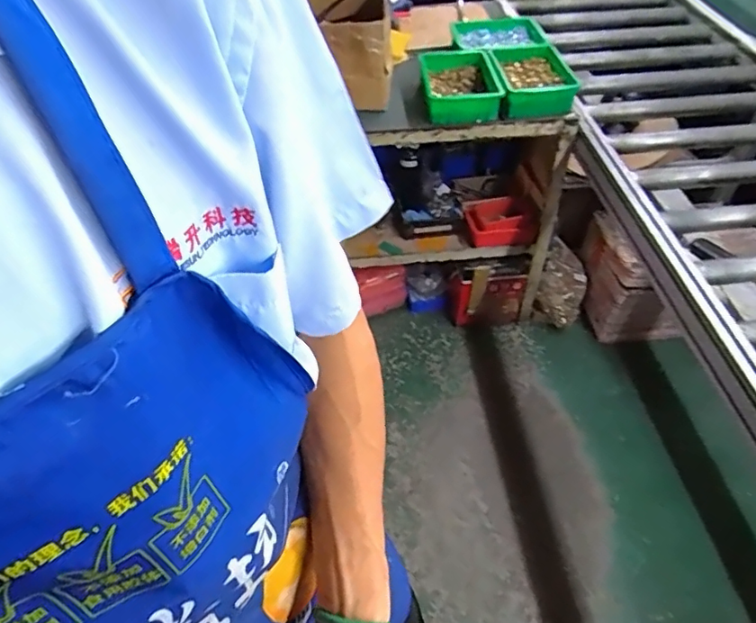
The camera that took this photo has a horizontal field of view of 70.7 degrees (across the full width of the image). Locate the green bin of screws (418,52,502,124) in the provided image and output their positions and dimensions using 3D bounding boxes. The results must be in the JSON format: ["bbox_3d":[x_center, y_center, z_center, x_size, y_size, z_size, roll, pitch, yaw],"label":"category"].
[{"bbox_3d":[0.197,-0.564,1.326,0.172,0.074,0.281,-4,49,-2],"label":"green bin of screws"}]

